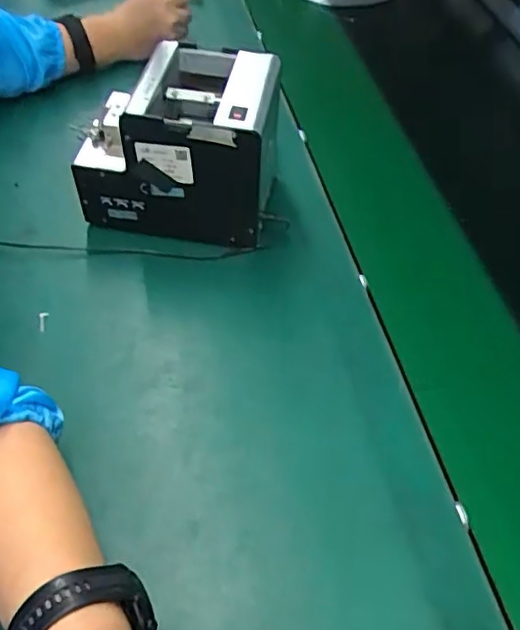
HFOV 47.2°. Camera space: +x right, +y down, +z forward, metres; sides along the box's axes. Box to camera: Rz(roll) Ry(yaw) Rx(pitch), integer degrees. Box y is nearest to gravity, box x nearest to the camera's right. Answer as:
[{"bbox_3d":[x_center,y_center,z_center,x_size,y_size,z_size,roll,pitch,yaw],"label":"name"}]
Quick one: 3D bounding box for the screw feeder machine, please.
[{"bbox_3d":[-0.077,-0.164,0.589,0.173,0.156,0.121,10,53,4],"label":"screw feeder machine"}]

